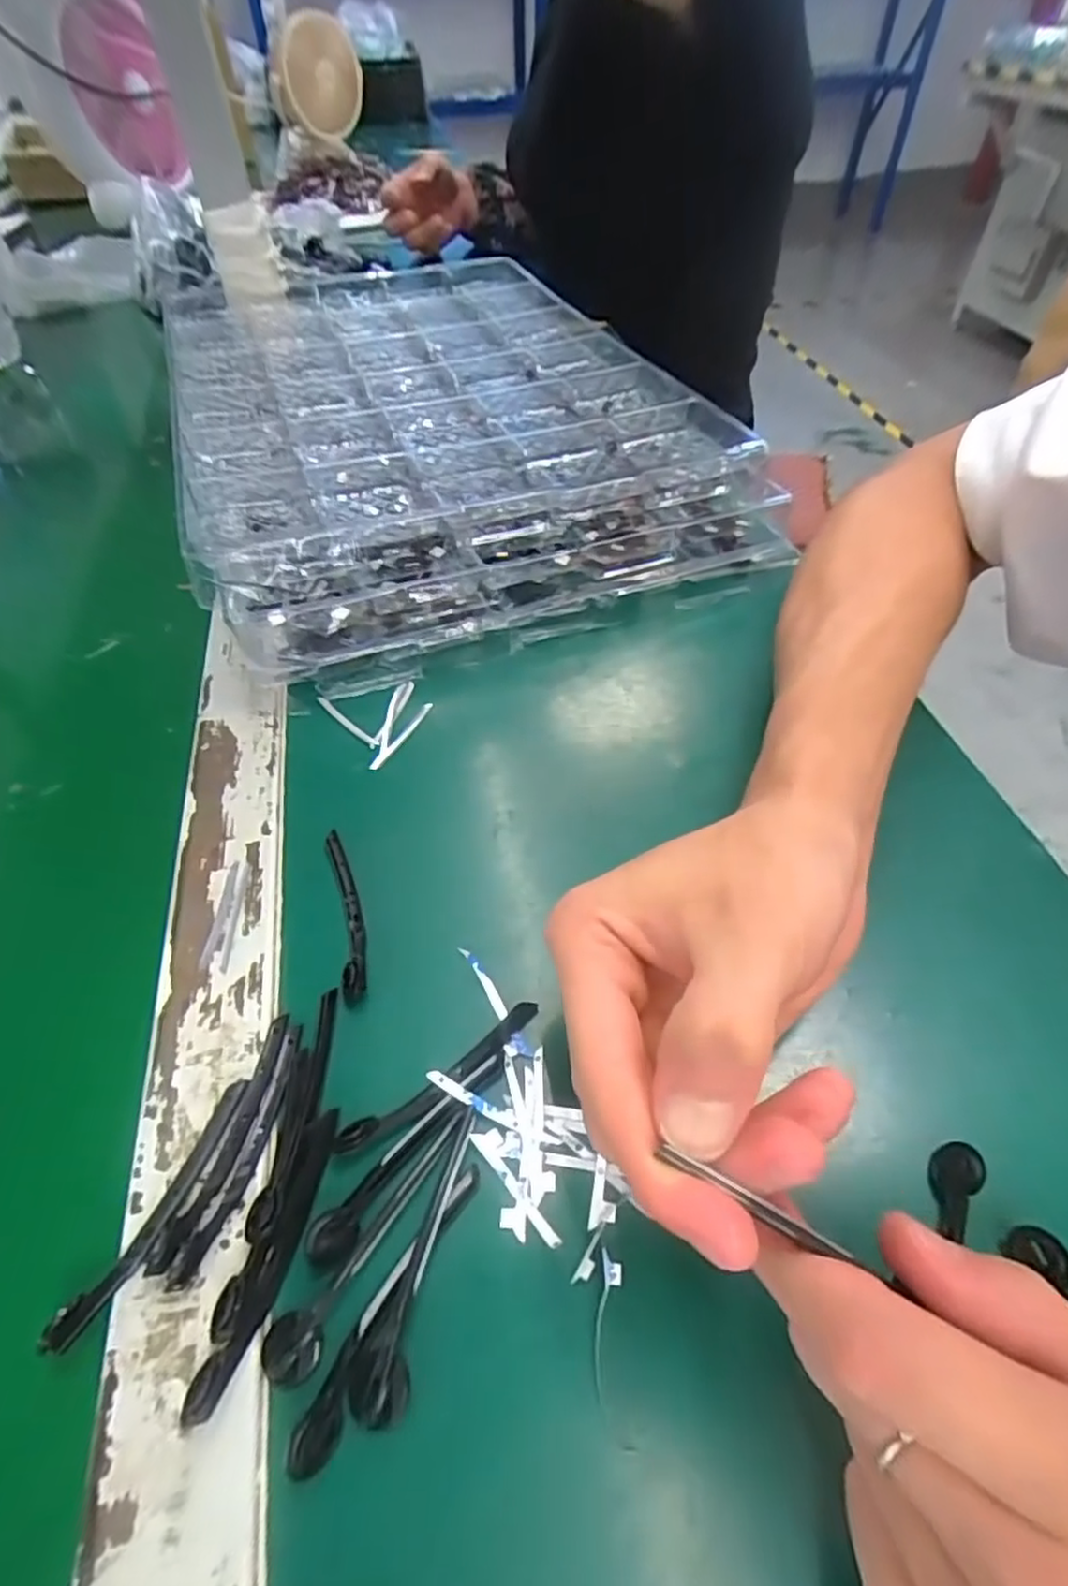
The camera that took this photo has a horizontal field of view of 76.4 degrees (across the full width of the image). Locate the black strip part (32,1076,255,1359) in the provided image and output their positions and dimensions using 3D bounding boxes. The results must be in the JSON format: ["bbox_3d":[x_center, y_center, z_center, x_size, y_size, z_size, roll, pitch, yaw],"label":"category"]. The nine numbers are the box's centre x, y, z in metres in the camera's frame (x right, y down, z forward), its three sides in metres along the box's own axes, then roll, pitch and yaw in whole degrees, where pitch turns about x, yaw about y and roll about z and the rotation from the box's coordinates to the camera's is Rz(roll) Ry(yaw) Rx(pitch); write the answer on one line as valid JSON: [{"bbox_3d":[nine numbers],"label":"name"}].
[{"bbox_3d":[-0.105,0.118,0.193,0.010,0.005,0.071,18,54,16],"label":"black strip part"}]

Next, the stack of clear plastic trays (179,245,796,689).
[{"bbox_3d":[-0.077,-0.271,0.478,0.302,0.059,0.478,-17,53,-12],"label":"stack of clear plastic trays"}]

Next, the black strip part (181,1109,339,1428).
[{"bbox_3d":[-0.071,0.124,0.185,0.010,0.008,0.070,11,52,10],"label":"black strip part"}]

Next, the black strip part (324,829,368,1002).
[{"bbox_3d":[-0.070,0.042,0.253,0.010,0.007,0.072,-14,52,-9],"label":"black strip part"}]

